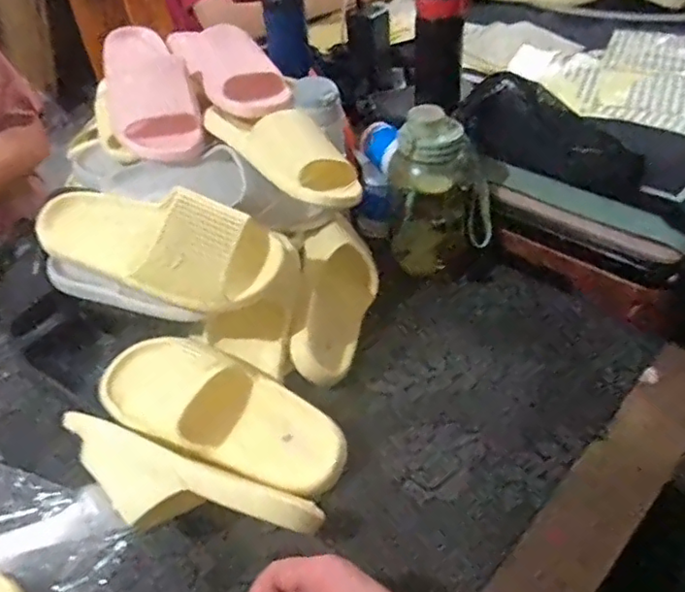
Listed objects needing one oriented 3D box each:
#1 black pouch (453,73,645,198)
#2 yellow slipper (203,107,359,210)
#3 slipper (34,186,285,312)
[{"bbox_3d":[0.262,-0.204,0.785,0.047,0.119,0.253,-34,49,-27],"label":"black pouch"},{"bbox_3d":[-0.071,-0.174,0.695,0.084,0.065,0.213,-31,48,-24],"label":"yellow slipper"},{"bbox_3d":[-0.190,-0.053,0.603,0.236,0.085,0.081,4,44,11],"label":"slipper"}]

